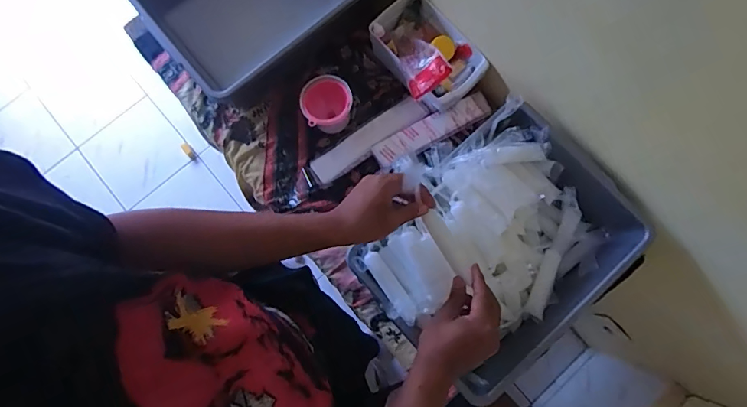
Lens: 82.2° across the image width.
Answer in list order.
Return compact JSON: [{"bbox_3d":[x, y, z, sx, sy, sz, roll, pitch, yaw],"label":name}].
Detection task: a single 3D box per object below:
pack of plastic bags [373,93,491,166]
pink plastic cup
[{"bbox_3d":[0.107,-0.134,0.776,0.224,0.019,0.048,-27,81,-4],"label":"pack of plastic bags"},{"bbox_3d":[-0.080,-0.170,0.755,0.083,0.090,0.080,0,80,1],"label":"pink plastic cup"}]

